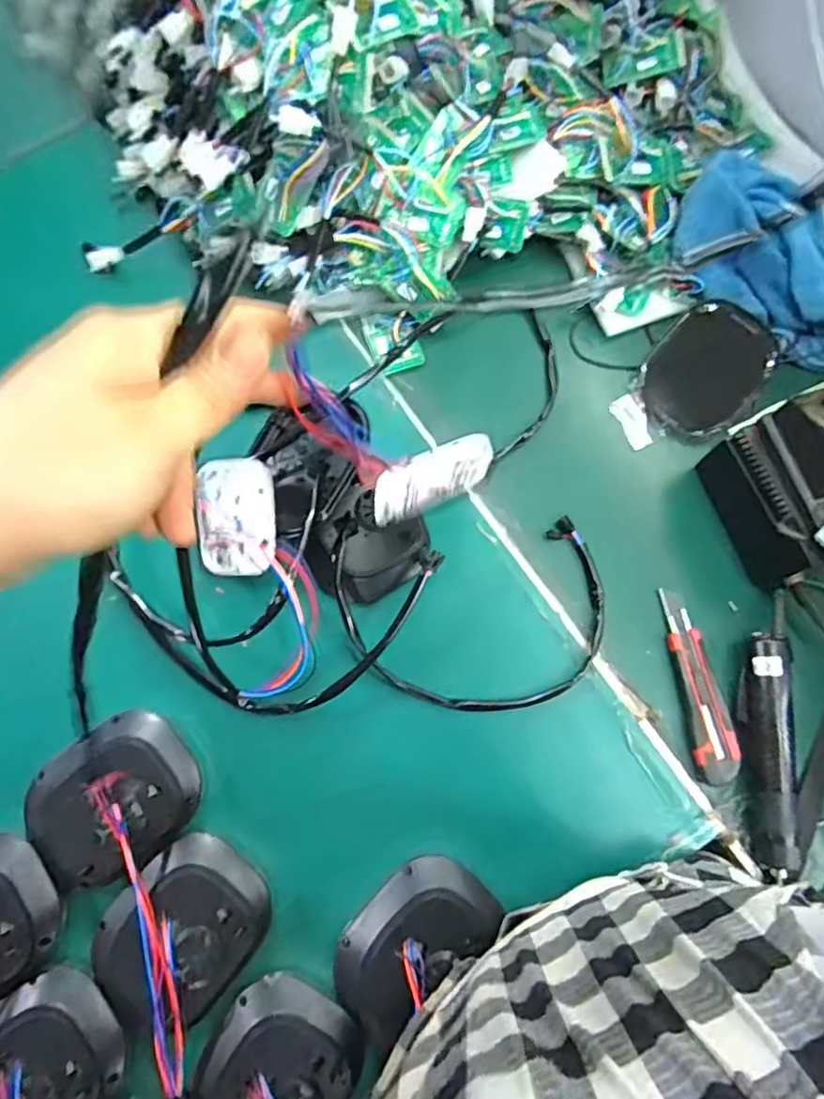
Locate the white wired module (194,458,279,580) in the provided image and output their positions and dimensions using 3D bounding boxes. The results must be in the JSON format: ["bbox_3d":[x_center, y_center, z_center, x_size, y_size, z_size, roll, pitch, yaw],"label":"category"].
[{"bbox_3d":[-0.162,-0.030,0.563,0.081,0.009,0.106,-6,92,22],"label":"white wired module"}]

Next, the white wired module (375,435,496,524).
[{"bbox_3d":[0.017,-0.059,0.513,0.110,0.019,0.052,-28,73,4],"label":"white wired module"}]

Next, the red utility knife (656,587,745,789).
[{"bbox_3d":[0.271,0.125,0.576,0.040,0.023,0.175,-8,72,-1],"label":"red utility knife"}]

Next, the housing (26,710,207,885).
[{"bbox_3d":[-0.256,0.215,0.526,0.141,0.039,0.116,-37,75,-10],"label":"housing"}]

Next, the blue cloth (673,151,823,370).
[{"bbox_3d":[0.384,-0.300,0.636,0.243,0.076,0.128,41,76,-7],"label":"blue cloth"}]

